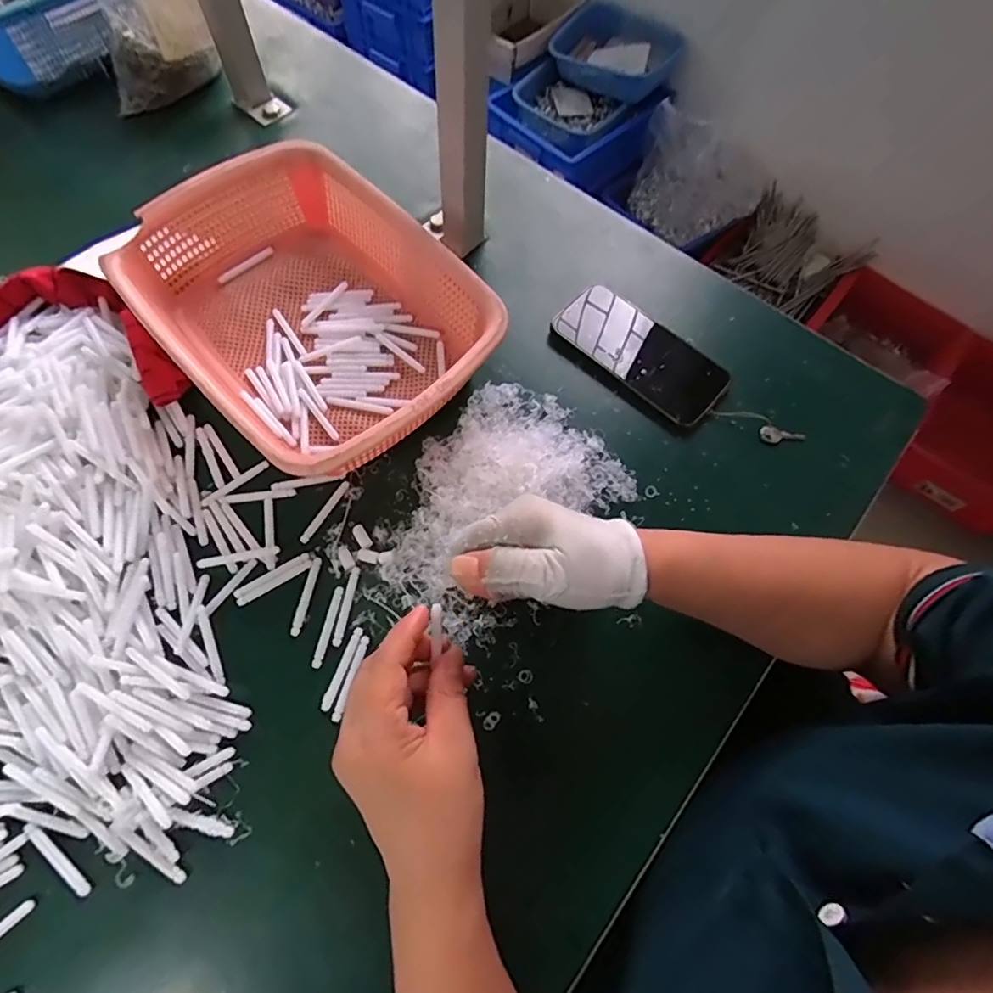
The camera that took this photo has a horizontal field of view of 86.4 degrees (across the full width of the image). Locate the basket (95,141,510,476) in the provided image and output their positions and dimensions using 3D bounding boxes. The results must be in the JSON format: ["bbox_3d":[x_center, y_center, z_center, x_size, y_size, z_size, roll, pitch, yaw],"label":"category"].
[{"bbox_3d":[-0.154,-0.151,0.448,0.290,0.083,0.213,43,71,14],"label":"basket"}]

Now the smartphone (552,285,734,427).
[{"bbox_3d":[0.133,-0.134,0.491,0.162,0.014,0.074,41,71,13],"label":"smartphone"}]

